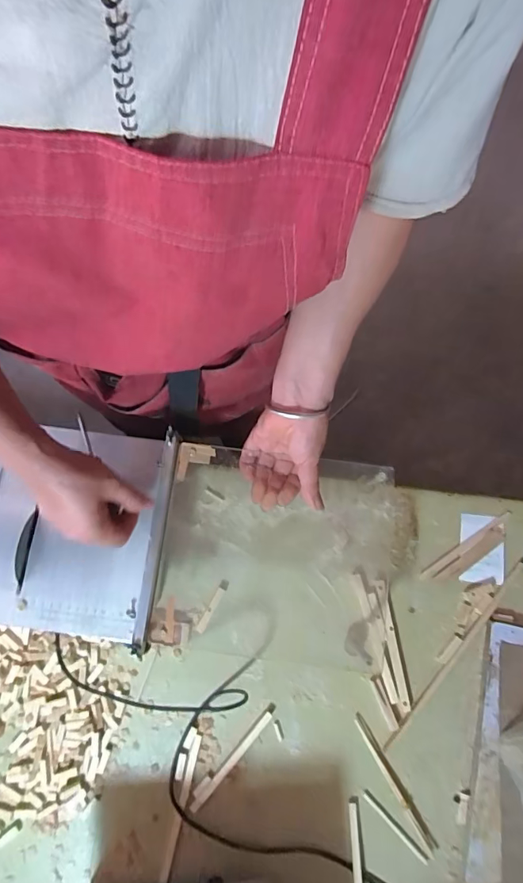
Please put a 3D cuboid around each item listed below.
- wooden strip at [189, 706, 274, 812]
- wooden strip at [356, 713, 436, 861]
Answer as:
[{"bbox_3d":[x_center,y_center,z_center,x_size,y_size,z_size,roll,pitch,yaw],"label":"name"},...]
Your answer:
[{"bbox_3d":[-0.034,0.390,0.559,0.011,0.004,0.145,42,78,10],"label":"wooden strip"},{"bbox_3d":[0.162,0.419,0.555,0.012,0.004,0.169,-28,78,-8],"label":"wooden strip"}]

